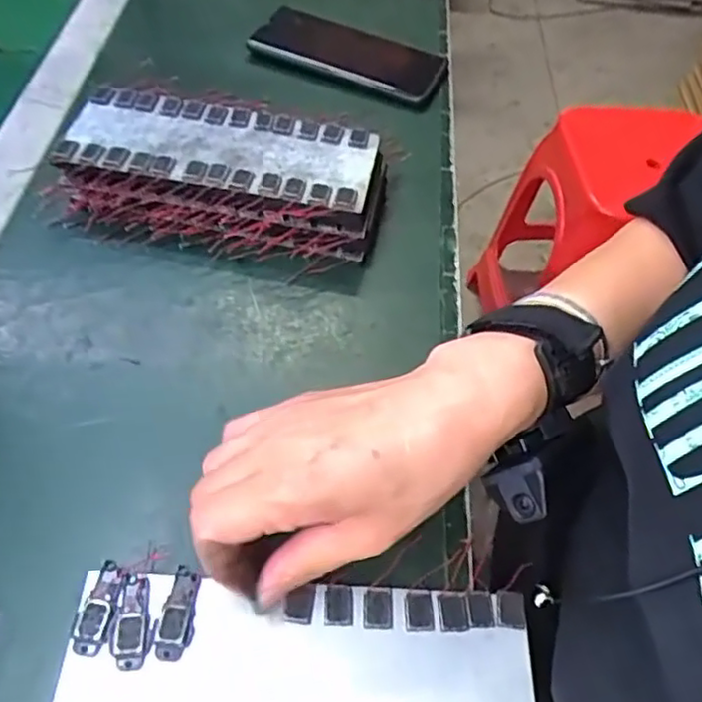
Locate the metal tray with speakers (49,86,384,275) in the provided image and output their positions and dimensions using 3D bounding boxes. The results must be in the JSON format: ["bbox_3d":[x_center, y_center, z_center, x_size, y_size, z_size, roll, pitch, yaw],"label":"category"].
[{"bbox_3d":[-0.086,-0.120,0.452,0.211,0.049,0.113,12,53,3],"label":"metal tray with speakers"}]

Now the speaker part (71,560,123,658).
[{"bbox_3d":[-0.111,0.113,0.293,0.015,0.004,0.040,6,53,-1],"label":"speaker part"}]

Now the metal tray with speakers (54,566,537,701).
[{"bbox_3d":[-0.021,0.141,0.286,0.198,0.010,0.080,4,53,-2],"label":"metal tray with speakers"}]

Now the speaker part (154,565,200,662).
[{"bbox_3d":[-0.077,0.116,0.296,0.014,0.004,0.039,6,53,-1],"label":"speaker part"}]

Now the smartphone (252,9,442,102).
[{"bbox_3d":[-0.001,-0.264,0.582,0.162,0.015,0.094,22,47,5],"label":"smartphone"}]

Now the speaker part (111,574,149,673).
[{"bbox_3d":[-0.096,0.118,0.291,0.014,0.004,0.039,3,53,-3],"label":"speaker part"}]

